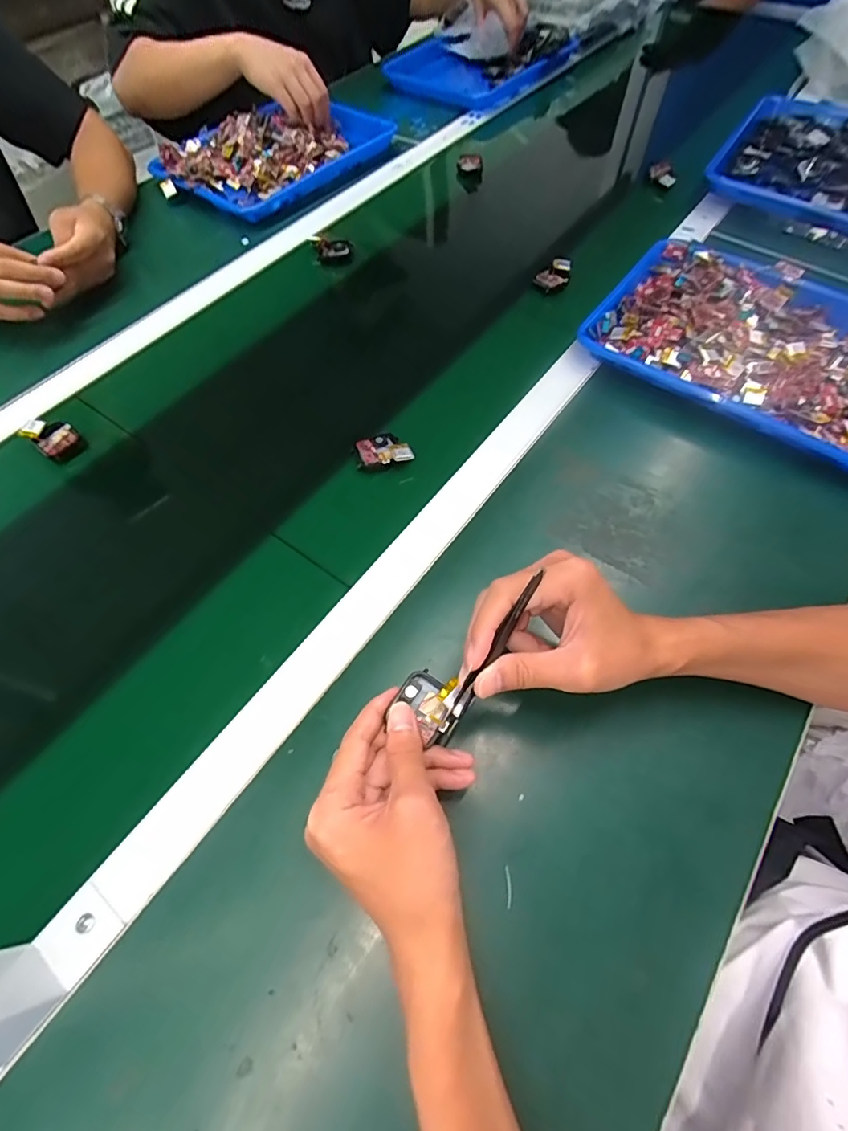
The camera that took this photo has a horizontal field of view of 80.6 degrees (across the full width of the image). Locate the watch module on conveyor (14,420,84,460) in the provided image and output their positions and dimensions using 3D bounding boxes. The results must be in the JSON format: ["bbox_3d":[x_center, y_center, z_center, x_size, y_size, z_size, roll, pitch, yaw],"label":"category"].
[{"bbox_3d":[-0.375,-0.130,0.506,0.053,0.017,0.037,31,65,17],"label":"watch module on conveyor"}]

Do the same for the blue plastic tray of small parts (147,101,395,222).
[{"bbox_3d":[-0.229,-0.654,0.786,0.230,0.047,0.344,37,67,20],"label":"blue plastic tray of small parts"}]

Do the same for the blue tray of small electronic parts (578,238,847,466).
[{"bbox_3d":[0.368,-0.242,0.545,0.339,0.036,0.256,31,65,17],"label":"blue tray of small electronic parts"}]

